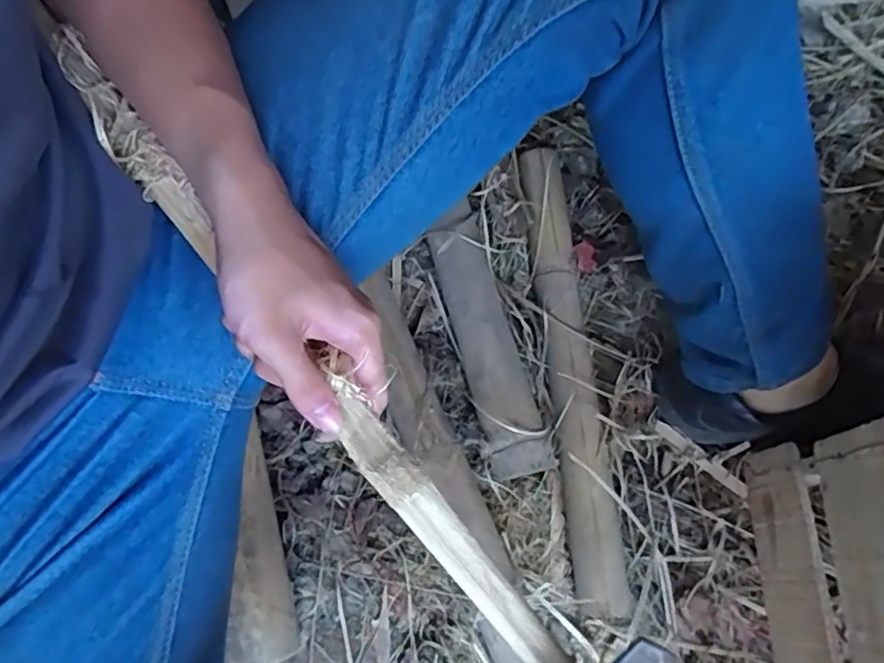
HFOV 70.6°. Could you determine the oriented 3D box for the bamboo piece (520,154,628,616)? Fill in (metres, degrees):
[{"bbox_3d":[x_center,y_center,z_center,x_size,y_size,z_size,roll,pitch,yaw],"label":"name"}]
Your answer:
[{"bbox_3d":[0.120,0.027,0.587,0.043,0.035,0.440,-4,70,-2],"label":"bamboo piece"}]

